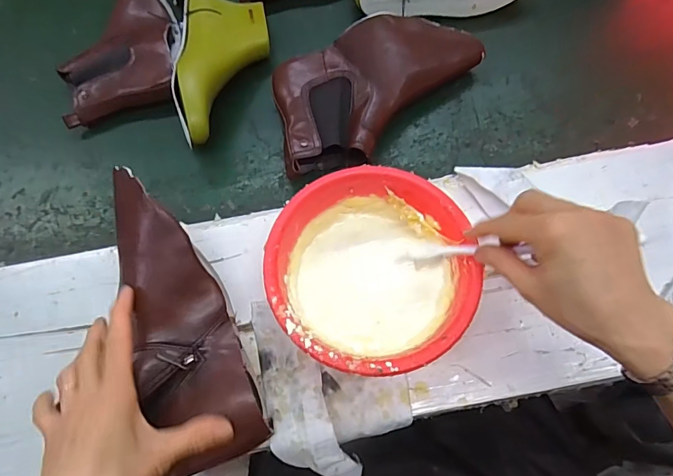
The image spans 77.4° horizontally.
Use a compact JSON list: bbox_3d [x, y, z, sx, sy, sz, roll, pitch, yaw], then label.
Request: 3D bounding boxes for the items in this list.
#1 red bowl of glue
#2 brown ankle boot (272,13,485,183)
[{"bbox_3d":[0.031,0.036,0.412,0.181,0.078,0.186,-1,67,2],"label":"red bowl of glue"},{"bbox_3d":[0.034,-0.206,0.542,0.290,0.070,0.160,-40,71,-13],"label":"brown ankle boot"}]

